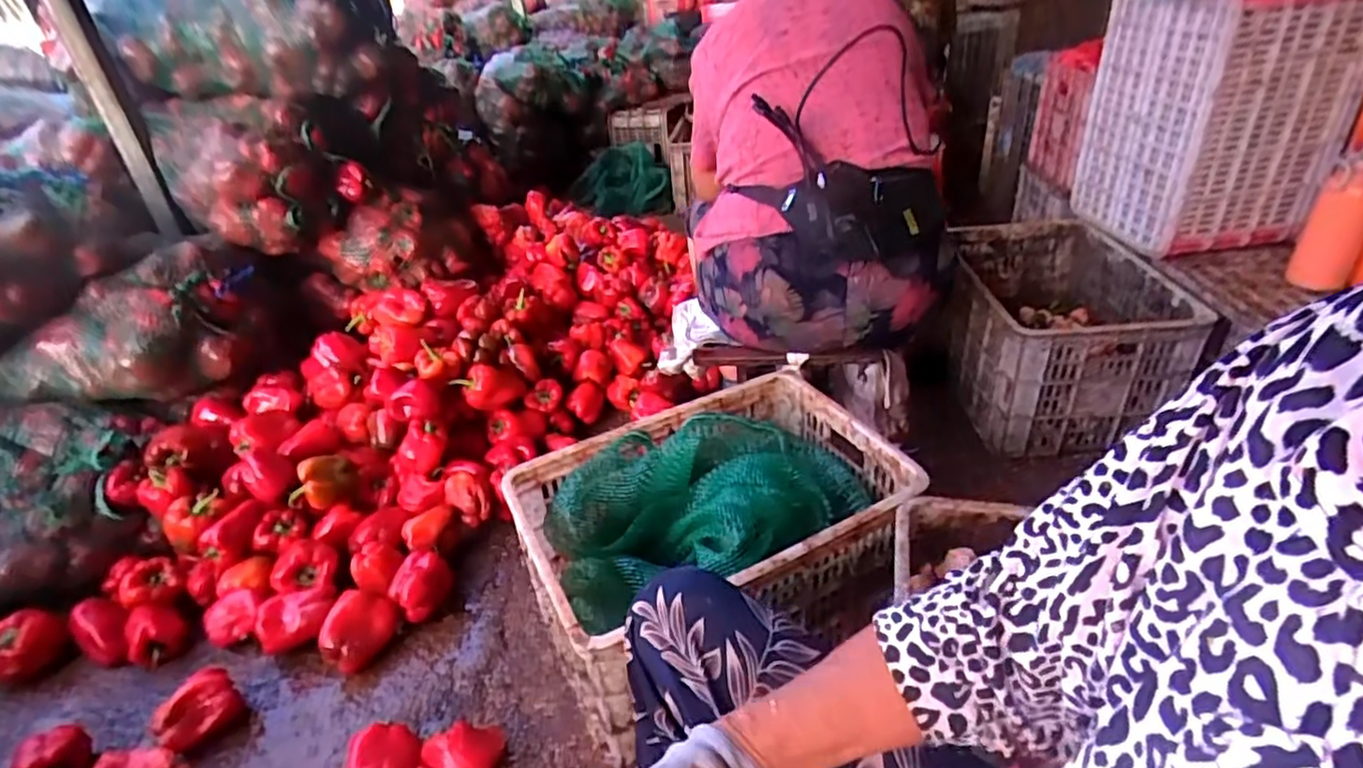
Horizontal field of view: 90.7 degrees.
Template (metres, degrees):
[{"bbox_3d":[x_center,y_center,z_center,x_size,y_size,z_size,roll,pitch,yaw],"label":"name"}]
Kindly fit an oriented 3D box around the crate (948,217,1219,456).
[{"bbox_3d":[0.767,-0.115,1.447,0.373,0.281,0.512,-1,31,4],"label":"crate"}]

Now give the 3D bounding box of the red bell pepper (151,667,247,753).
[{"bbox_3d":[-0.692,0.470,0.964,0.063,0.079,0.100,21,38,34],"label":"red bell pepper"}]

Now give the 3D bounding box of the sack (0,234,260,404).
[{"bbox_3d":[-1.088,-0.108,1.332,0.287,0.233,0.492,24,41,37],"label":"sack"}]

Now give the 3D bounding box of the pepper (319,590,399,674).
[{"bbox_3d":[-0.510,0.382,1.059,0.079,0.072,0.114,19,38,32],"label":"pepper"}]

